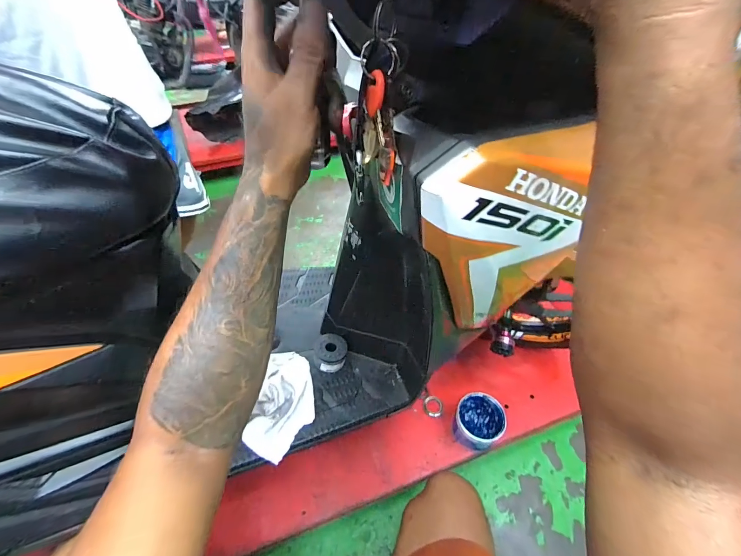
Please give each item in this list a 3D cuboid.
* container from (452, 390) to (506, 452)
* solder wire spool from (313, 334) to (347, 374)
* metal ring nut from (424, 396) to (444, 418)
[{"bbox_3d":[0.245,0.329,0.755,0.101,0.096,0.093,-1,50,1],"label":"container"},{"bbox_3d":[-0.072,0.137,0.607,0.058,0.032,0.063,-1,50,1],"label":"solder wire spool"},{"bbox_3d":[0.155,0.314,0.813,0.047,0.012,0.049,-1,50,1],"label":"metal ring nut"}]

